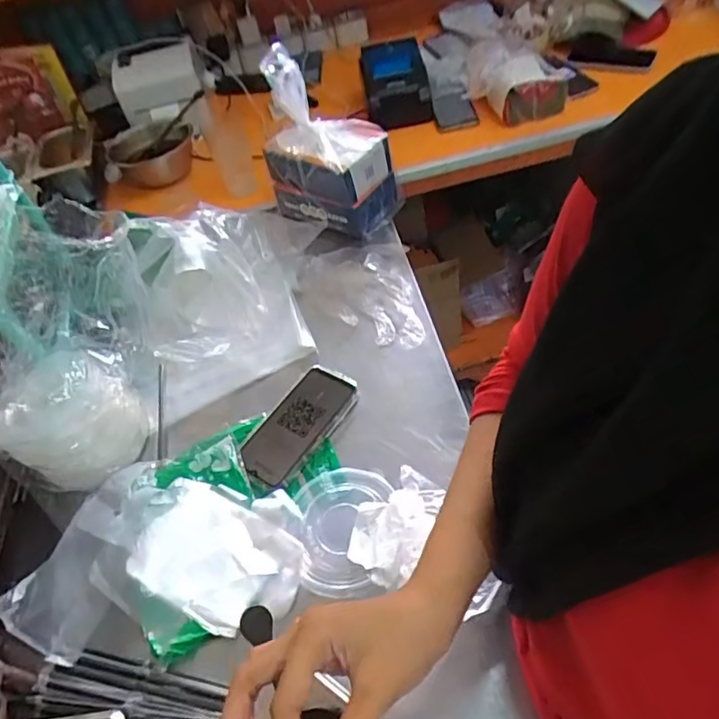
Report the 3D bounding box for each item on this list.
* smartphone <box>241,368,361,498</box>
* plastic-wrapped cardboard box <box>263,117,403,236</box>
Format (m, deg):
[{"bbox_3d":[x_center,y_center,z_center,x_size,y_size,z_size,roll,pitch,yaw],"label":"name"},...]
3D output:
[{"bbox_3d":[-0.079,0.078,0.668,0.078,0.009,0.174,28,58,27],"label":"smartphone"},{"bbox_3d":[-0.043,-0.301,0.907,0.186,0.130,0.115,15,55,23],"label":"plastic-wrapped cardboard box"}]

